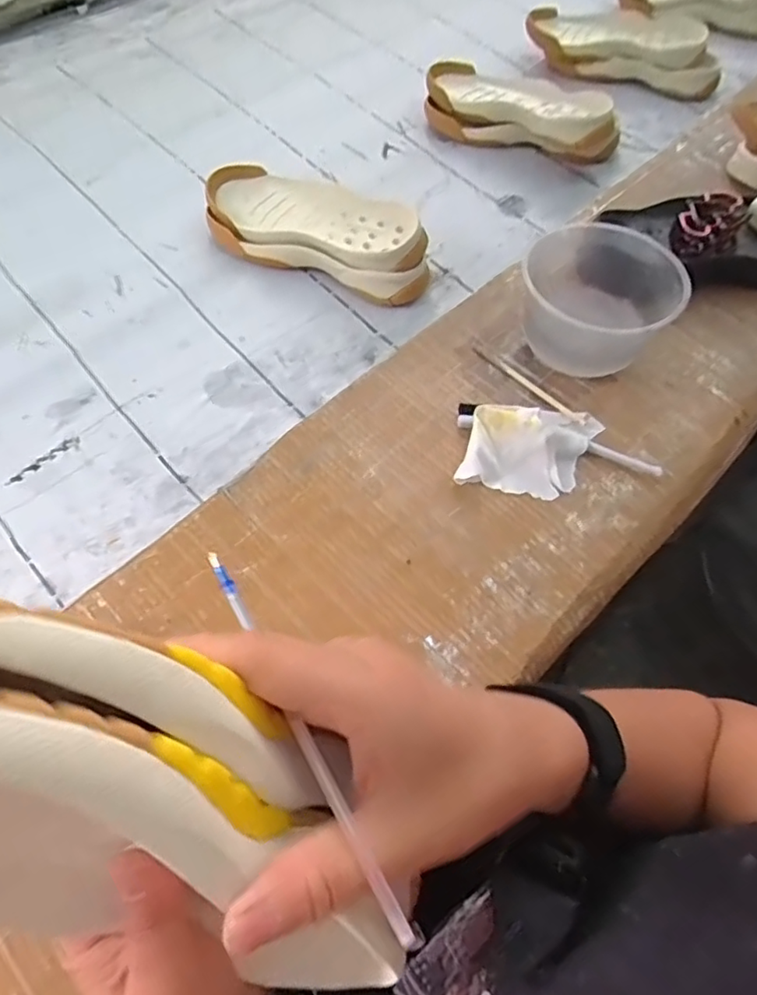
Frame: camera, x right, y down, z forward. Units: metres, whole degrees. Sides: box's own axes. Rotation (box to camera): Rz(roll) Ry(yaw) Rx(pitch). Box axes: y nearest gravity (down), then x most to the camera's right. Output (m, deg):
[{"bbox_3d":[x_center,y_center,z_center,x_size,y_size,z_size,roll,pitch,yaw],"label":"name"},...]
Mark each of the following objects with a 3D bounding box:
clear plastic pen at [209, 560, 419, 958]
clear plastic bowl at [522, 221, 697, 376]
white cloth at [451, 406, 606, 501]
[{"bbox_3d":[-0.024,0.068,0.183,0.006,0.004,0.127,-26,63,-19],"label":"clear plastic pen"},{"bbox_3d":[0.194,-0.176,0.542,0.127,0.079,0.142,25,62,11],"label":"clear plastic bowl"},{"bbox_3d":[0.125,-0.046,0.494,0.097,0.030,0.096,18,61,7],"label":"white cloth"}]

